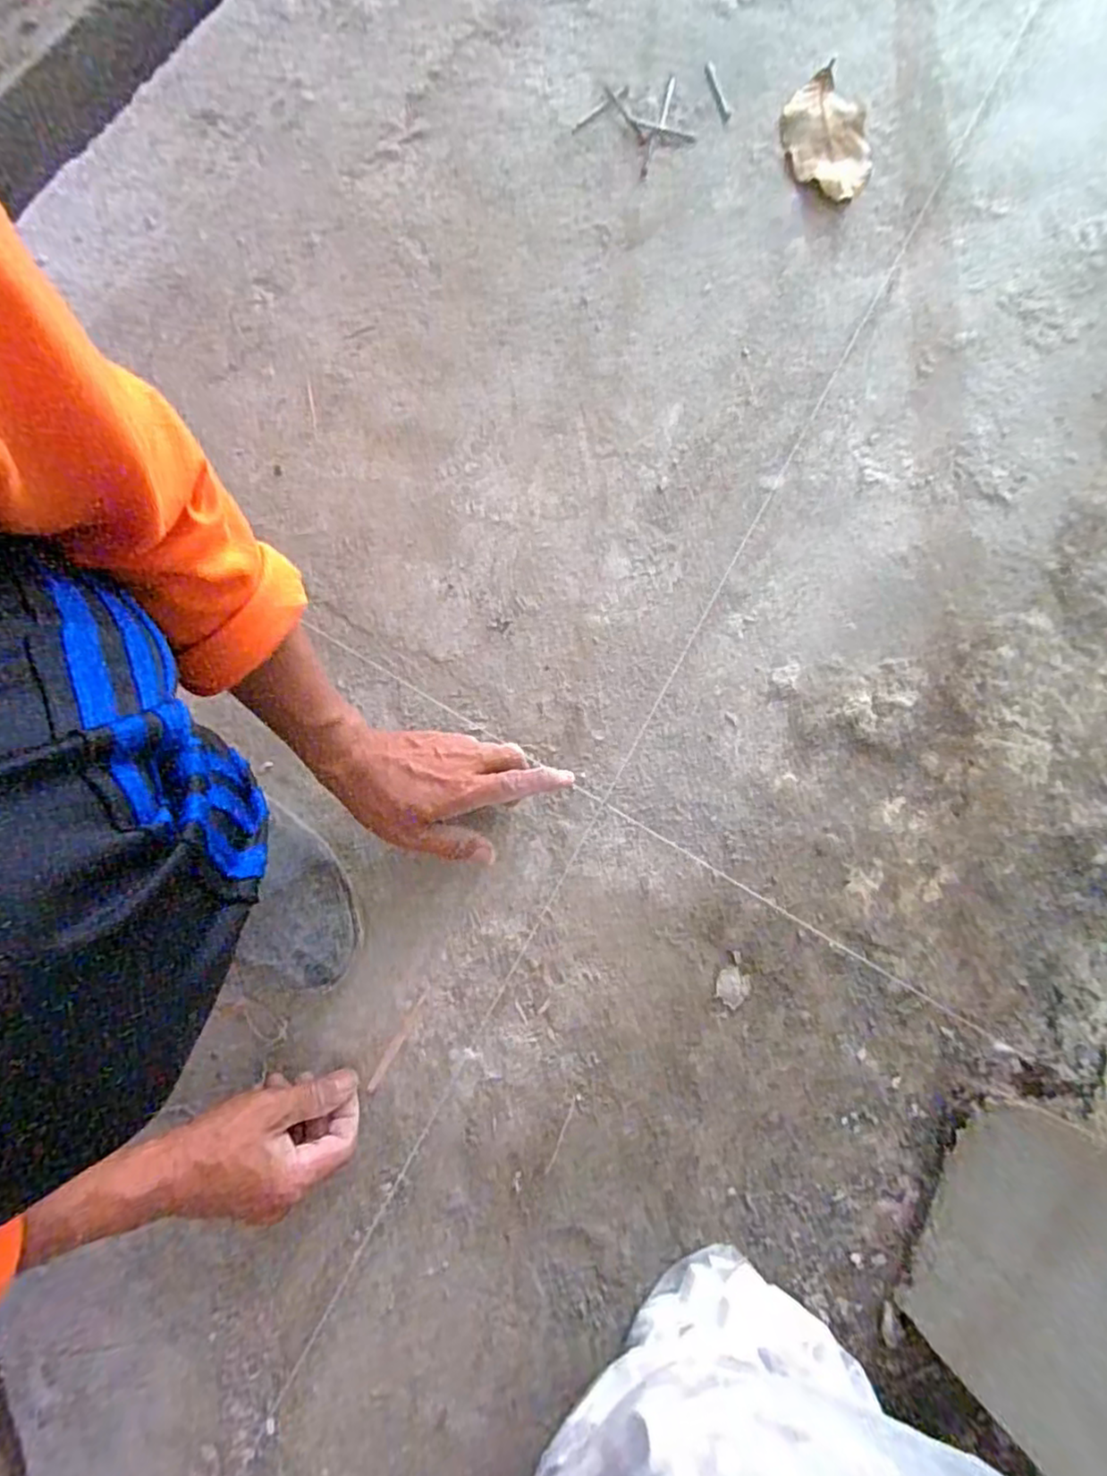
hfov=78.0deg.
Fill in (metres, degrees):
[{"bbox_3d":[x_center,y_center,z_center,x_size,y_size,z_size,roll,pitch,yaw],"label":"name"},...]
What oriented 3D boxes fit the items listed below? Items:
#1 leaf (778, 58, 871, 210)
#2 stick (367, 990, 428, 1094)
[{"bbox_3d":[0.282,-0.627,0.713,0.087,0.013,0.160,-2,76,-2],"label":"leaf"},{"bbox_3d":[-0.121,0.234,0.529,0.008,0.004,0.081,29,77,5],"label":"stick"}]

